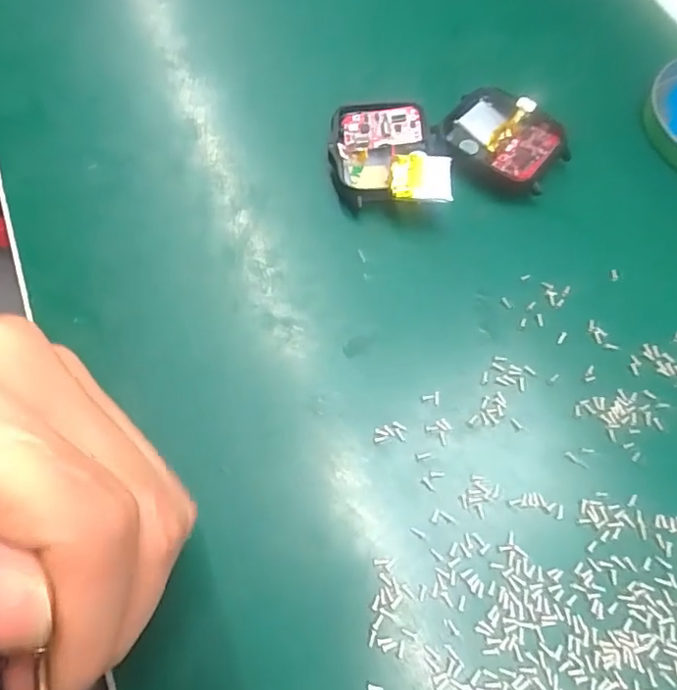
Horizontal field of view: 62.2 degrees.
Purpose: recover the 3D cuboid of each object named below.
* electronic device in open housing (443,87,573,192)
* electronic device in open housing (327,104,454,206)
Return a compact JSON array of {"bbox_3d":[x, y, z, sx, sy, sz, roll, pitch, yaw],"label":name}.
[{"bbox_3d":[0.065,-0.079,0.218,0.044,0.010,0.034,37,70,14],"label":"electronic device in open housing"},{"bbox_3d":[0.019,-0.071,0.211,0.042,0.014,0.046,0,66,-1],"label":"electronic device in open housing"}]

